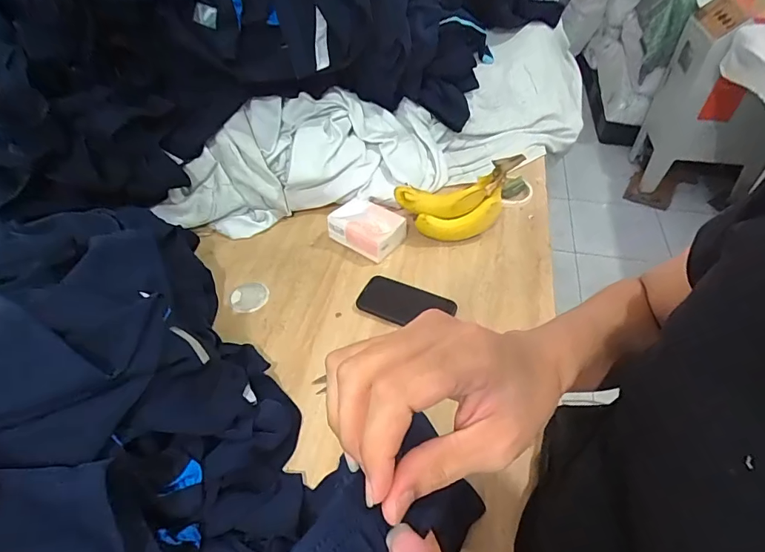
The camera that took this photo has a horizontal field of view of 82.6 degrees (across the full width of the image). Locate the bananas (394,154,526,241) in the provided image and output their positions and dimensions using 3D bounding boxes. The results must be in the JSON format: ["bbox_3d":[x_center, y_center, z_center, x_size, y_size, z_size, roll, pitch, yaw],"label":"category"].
[{"bbox_3d":[0.128,-0.129,0.770,0.207,0.132,0.062,3,46,6],"label":"bananas"}]

